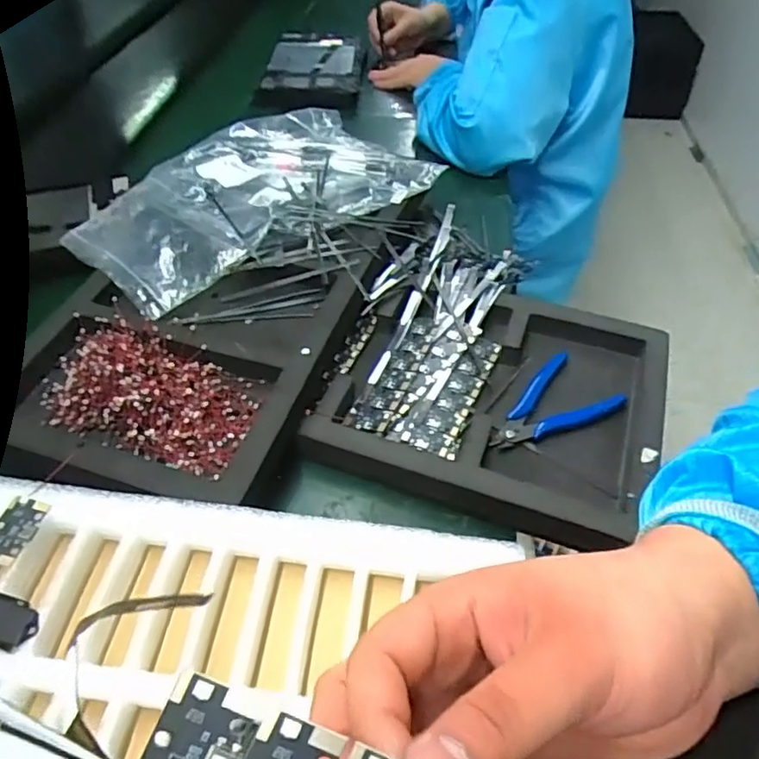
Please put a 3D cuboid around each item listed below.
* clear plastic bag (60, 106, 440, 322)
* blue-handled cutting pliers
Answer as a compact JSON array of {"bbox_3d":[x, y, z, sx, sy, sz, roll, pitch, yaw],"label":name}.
[{"bbox_3d":[-0.133,-0.192,0.602,0.330,0.037,0.222,-33,56,-27],"label":"clear plastic bag"},{"bbox_3d":[0.137,0.026,0.458,0.103,0.017,0.062,-36,58,-29],"label":"blue-handled cutting pliers"}]

